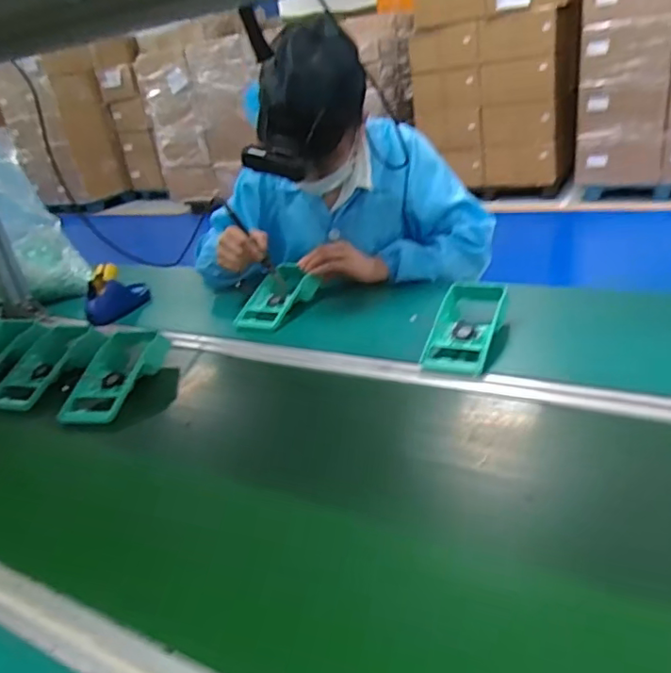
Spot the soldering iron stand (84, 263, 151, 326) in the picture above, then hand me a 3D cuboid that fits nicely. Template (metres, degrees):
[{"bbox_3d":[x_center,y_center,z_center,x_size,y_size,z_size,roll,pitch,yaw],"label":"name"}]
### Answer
[{"bbox_3d":[-0.416,-0.084,1.068,0.065,0.093,0.136,-3,25,10],"label":"soldering iron stand"}]

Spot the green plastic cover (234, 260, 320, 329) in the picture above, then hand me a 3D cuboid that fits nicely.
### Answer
[{"bbox_3d":[-0.102,-0.066,0.961,0.089,0.054,0.166,7,29,28],"label":"green plastic cover"}]

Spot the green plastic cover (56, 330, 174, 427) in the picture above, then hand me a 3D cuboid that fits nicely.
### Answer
[{"bbox_3d":[-0.309,0.056,0.799,0.087,0.039,0.180,11,44,17],"label":"green plastic cover"}]

